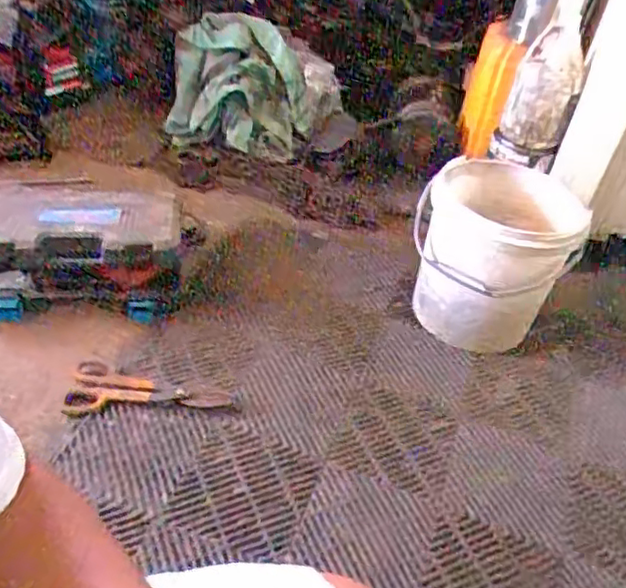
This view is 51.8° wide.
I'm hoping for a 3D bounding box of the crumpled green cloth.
[{"bbox_3d":[-0.150,-0.571,1.729,0.427,0.288,0.305,18,42,10],"label":"crumpled green cloth"}]

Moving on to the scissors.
[{"bbox_3d":[-0.292,0.173,1.163,0.281,0.017,0.095,5,42,-5],"label":"scissors"}]

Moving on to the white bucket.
[{"bbox_3d":[0.373,-0.088,1.357,0.300,0.295,0.300,5,42,-5],"label":"white bucket"}]

